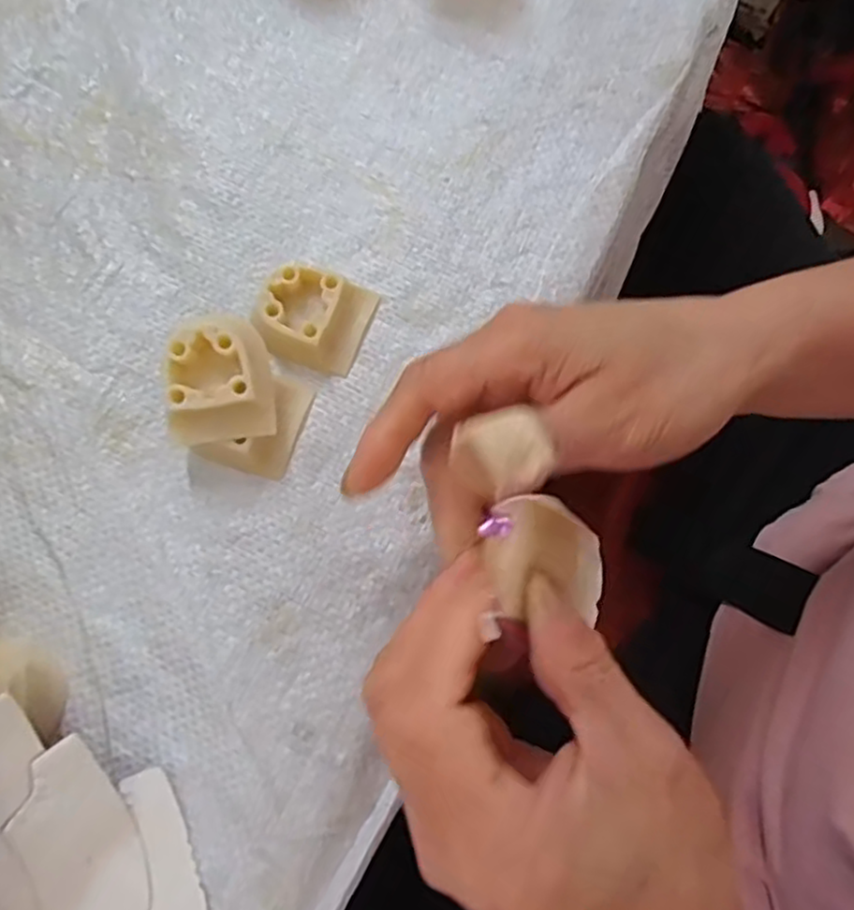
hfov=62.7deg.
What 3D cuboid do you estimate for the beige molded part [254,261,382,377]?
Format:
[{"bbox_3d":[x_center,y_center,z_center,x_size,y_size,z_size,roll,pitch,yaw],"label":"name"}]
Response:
[{"bbox_3d":[-0.044,-0.054,0.273,0.038,0.017,0.037,19,77,5],"label":"beige molded part"}]

